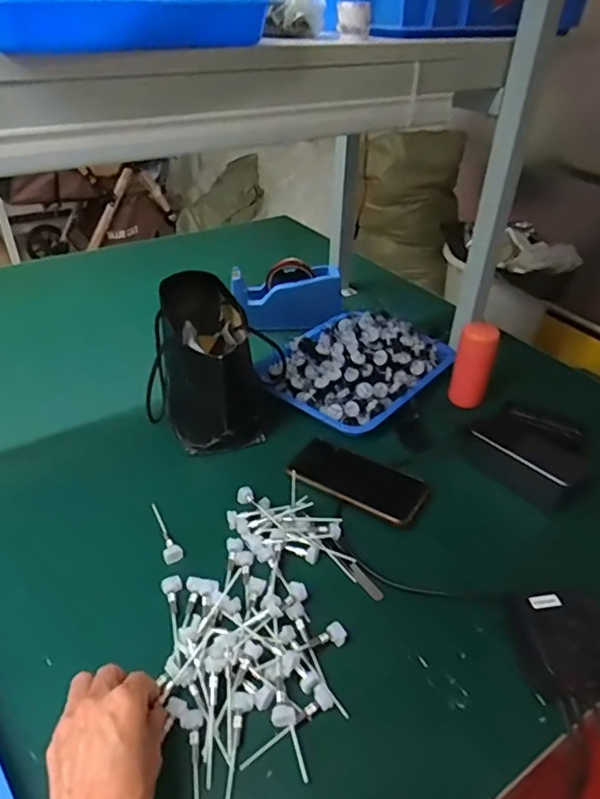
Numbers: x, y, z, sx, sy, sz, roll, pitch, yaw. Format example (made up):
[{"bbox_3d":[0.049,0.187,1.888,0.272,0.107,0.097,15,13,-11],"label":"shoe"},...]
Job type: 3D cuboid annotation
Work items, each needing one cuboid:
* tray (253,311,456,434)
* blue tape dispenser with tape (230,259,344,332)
[{"bbox_3d":[0.090,-0.070,0.803,0.215,0.071,0.268,32,46,33],"label":"tray"},{"bbox_3d":[-0.023,-0.184,0.952,0.187,0.093,0.093,-2,37,-7],"label":"blue tape dispenser with tape"}]

